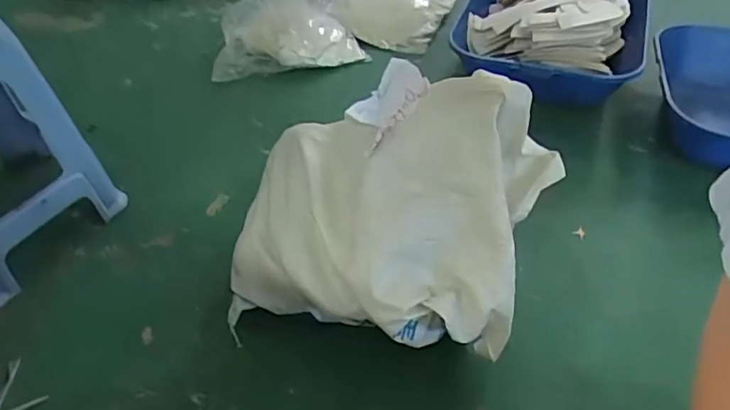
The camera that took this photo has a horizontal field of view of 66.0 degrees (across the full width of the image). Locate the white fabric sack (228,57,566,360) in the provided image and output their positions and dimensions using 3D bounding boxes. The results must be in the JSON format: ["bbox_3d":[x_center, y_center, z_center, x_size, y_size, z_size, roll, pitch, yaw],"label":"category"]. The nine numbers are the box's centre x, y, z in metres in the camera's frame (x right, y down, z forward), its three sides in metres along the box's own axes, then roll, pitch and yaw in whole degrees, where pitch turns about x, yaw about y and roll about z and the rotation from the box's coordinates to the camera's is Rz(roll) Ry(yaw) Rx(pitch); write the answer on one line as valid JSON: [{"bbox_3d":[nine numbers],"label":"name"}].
[{"bbox_3d":[0.024,0.008,0.945,0.494,0.395,0.321,14,47,13],"label":"white fabric sack"}]

